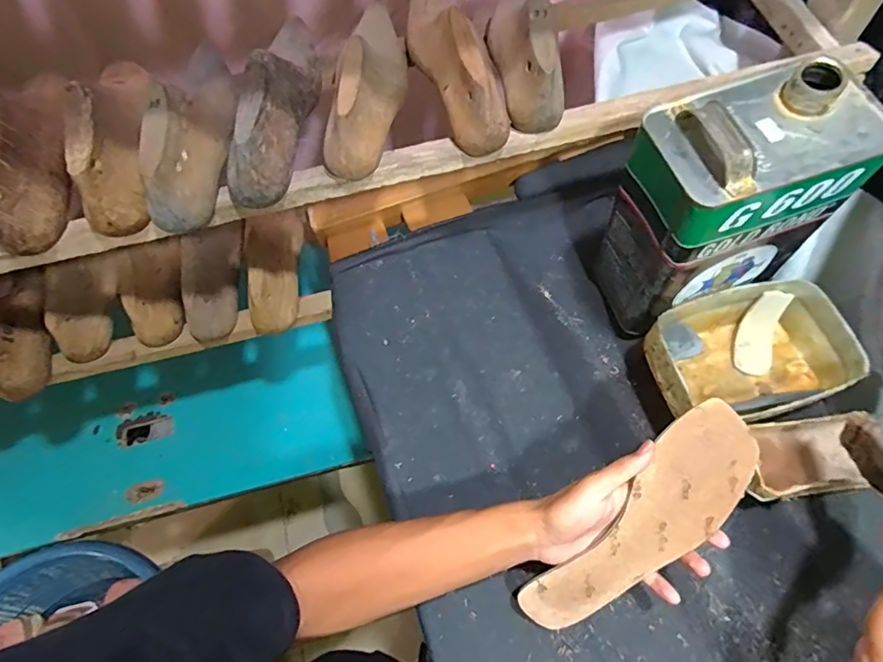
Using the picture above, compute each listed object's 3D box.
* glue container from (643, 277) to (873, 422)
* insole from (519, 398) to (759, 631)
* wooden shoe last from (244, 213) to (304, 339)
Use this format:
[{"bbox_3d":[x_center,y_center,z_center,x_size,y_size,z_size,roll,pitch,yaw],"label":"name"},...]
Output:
[{"bbox_3d":[0.312,0.027,0.522,0.189,0.070,0.126,-14,63,-5],"label":"glue container"},{"bbox_3d":[0.167,0.166,0.422,0.080,0.018,0.239,37,98,-2],"label":"insole"},{"bbox_3d":[-0.216,-0.100,0.653,0.068,0.066,0.203,-10,63,-3],"label":"wooden shoe last"}]

